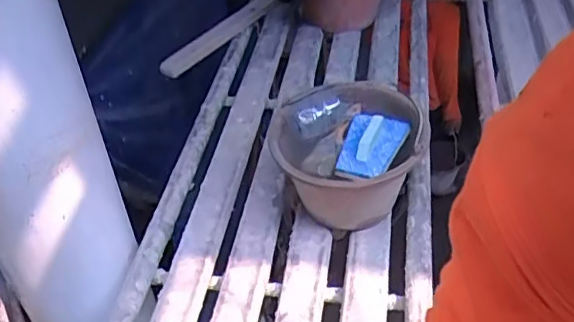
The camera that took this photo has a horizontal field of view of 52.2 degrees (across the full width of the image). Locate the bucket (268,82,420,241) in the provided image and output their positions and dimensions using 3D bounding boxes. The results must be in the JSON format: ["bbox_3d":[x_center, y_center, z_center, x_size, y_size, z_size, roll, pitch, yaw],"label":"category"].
[{"bbox_3d":[0.105,-0.005,0.991,0.240,0.174,0.268,8,42,14],"label":"bucket"}]

